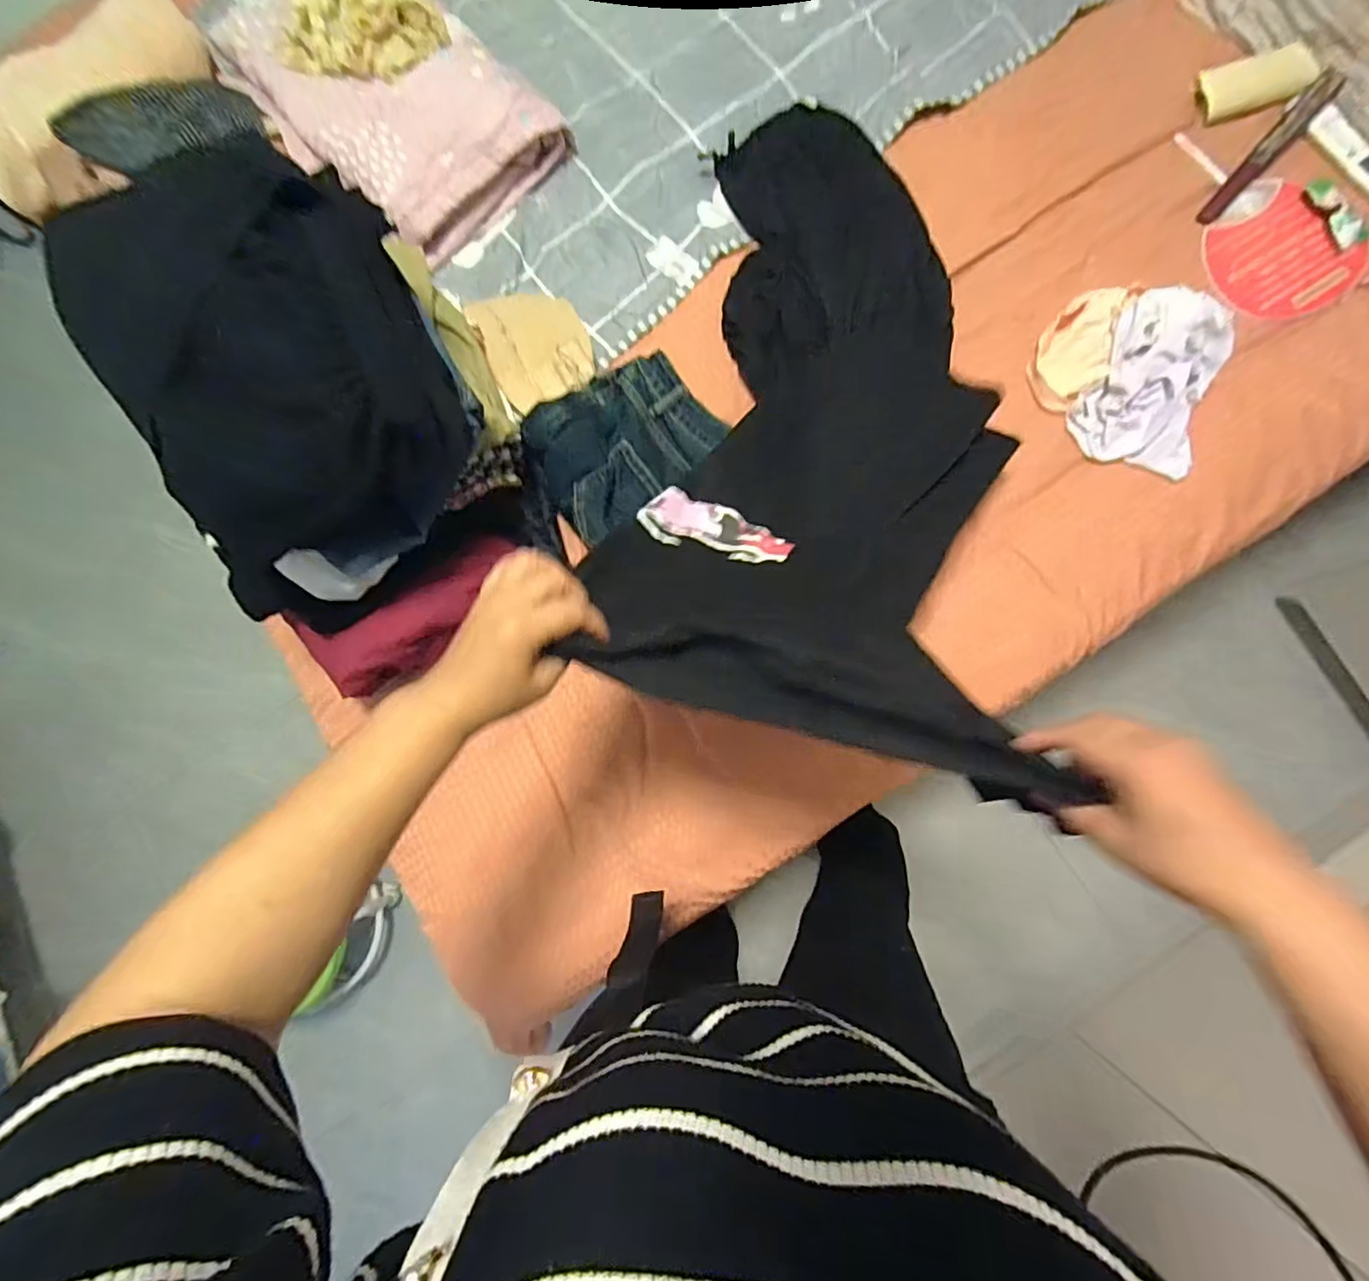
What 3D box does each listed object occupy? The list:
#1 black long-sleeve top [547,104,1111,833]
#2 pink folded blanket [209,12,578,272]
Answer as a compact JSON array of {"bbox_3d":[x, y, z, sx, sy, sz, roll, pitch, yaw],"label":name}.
[{"bbox_3d":[0.180,-0.300,0.707,0.369,0.175,0.948,12,57,4],"label":"black long-sleeve top"},{"bbox_3d":[-0.426,-0.770,0.869,0.316,0.109,0.416,-44,82,-5],"label":"pink folded blanket"}]

